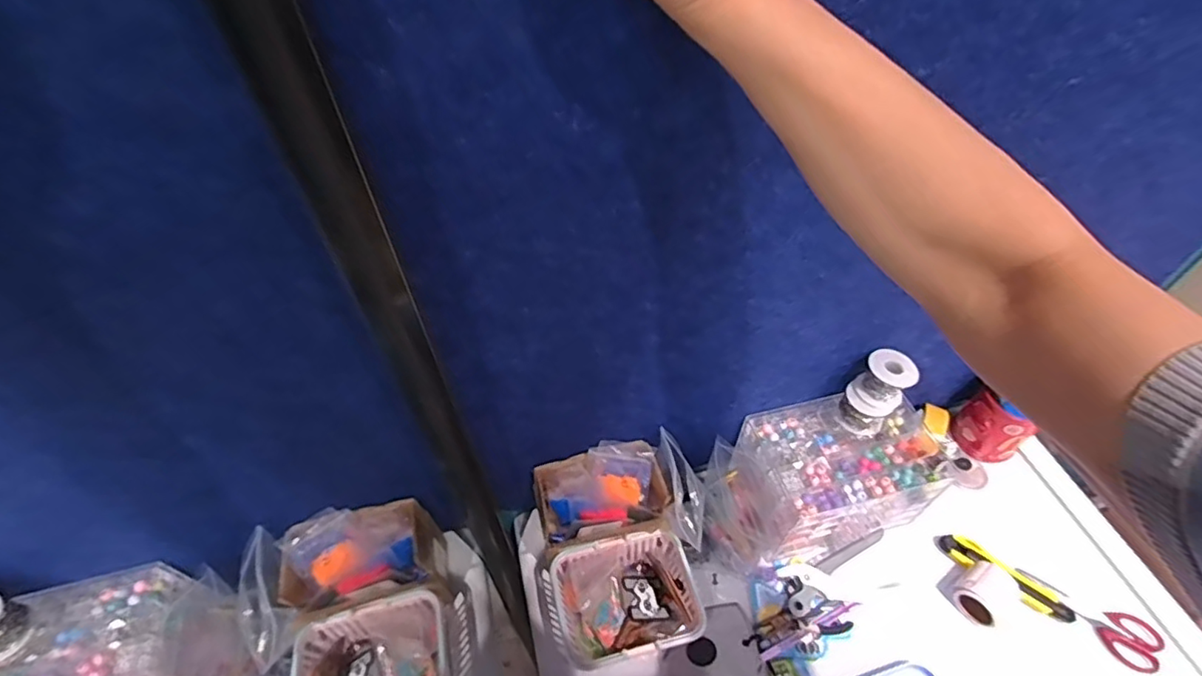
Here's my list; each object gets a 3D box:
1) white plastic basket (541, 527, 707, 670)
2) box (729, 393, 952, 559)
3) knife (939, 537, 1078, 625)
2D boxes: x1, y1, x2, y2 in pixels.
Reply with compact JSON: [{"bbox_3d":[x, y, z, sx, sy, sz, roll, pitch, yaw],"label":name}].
[{"bbox_3d":[0.024,0.312,0.683,0.173,0.085,0.128,-11,51,-8],"label":"white plastic basket"},{"bbox_3d":[0.307,0.179,0.762,0.218,0.140,0.152,-11,51,-9],"label":"box"},{"bbox_3d":[0.516,0.300,0.740,0.155,0.032,0.047,29,56,22],"label":"knife"}]

